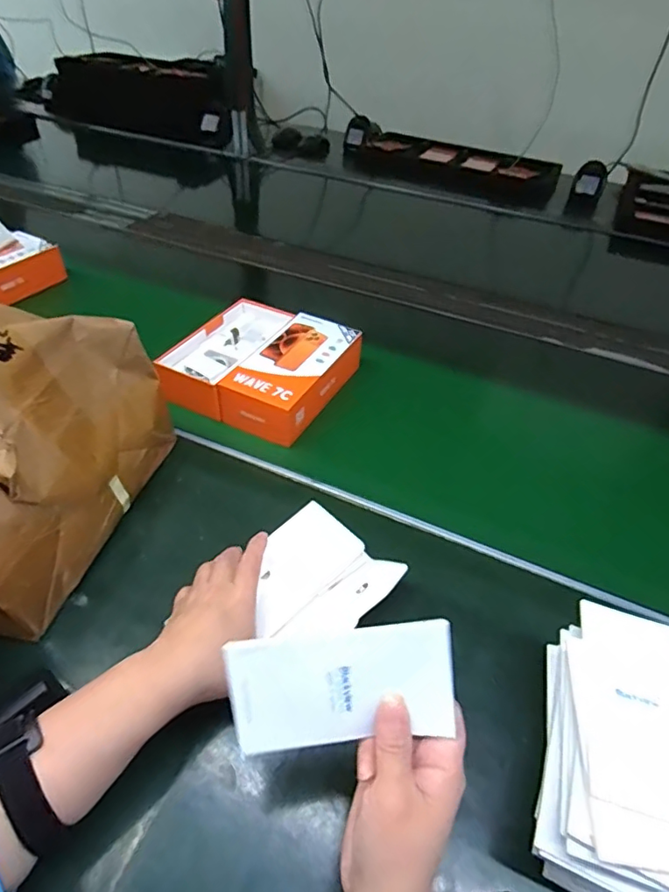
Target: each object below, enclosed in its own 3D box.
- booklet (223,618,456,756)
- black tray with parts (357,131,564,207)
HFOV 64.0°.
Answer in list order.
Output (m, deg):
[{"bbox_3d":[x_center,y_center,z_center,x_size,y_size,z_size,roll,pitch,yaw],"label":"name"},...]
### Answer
[{"bbox_3d":[0.005,0.132,0.294,0.120,0.064,0.006,-6,7,-2],"label":"booklet"},{"bbox_3d":[0.308,-0.715,1.350,0.501,0.068,0.190,20,43,19],"label":"black tray with parts"}]

